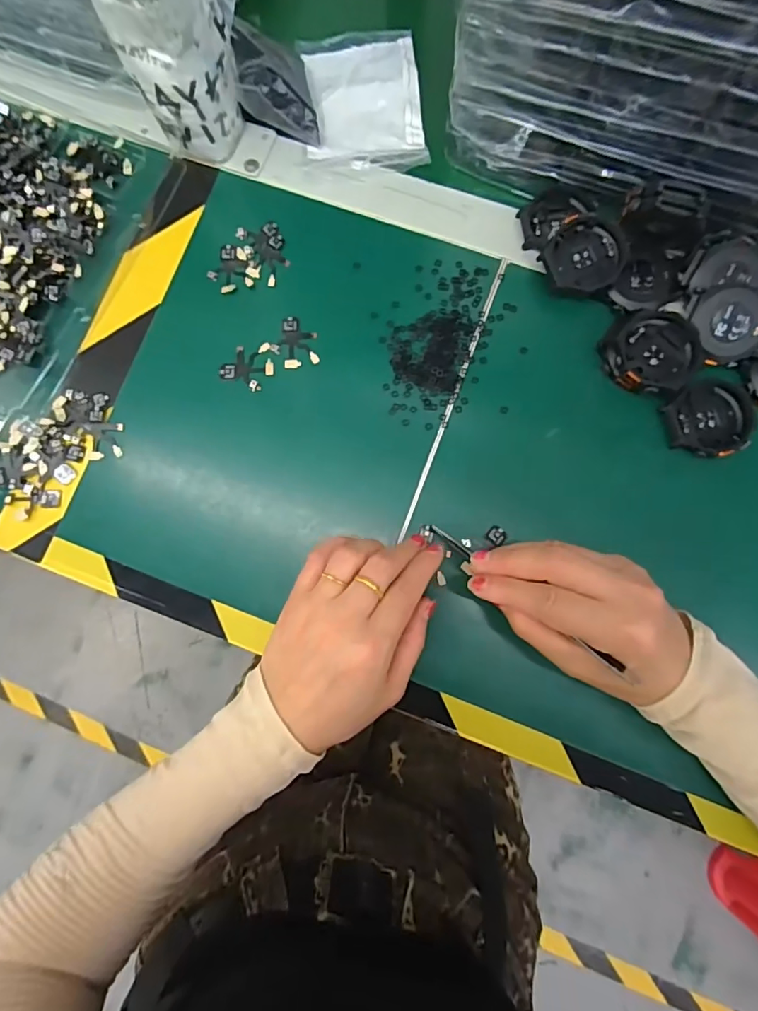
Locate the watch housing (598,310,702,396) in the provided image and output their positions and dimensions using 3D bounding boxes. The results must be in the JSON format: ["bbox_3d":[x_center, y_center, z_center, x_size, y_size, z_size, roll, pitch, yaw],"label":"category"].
[{"bbox_3d":[0.172,-0.097,0.319,0.055,0.018,0.053,0,81,2],"label":"watch housing"}]

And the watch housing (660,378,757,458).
[{"bbox_3d":[0.210,-0.055,0.317,0.054,0.008,0.049,-9,81,0],"label":"watch housing"}]

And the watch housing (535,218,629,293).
[{"bbox_3d":[0.134,-0.161,0.330,0.047,0.021,0.047,36,84,7],"label":"watch housing"}]

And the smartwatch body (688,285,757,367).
[{"bbox_3d":[0.222,-0.114,0.312,0.049,0.010,0.045,-7,81,1],"label":"smartwatch body"}]

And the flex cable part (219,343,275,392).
[{"bbox_3d":[-0.086,-0.095,0.336,0.033,0.004,0.033,23,82,5],"label":"flex cable part"}]

